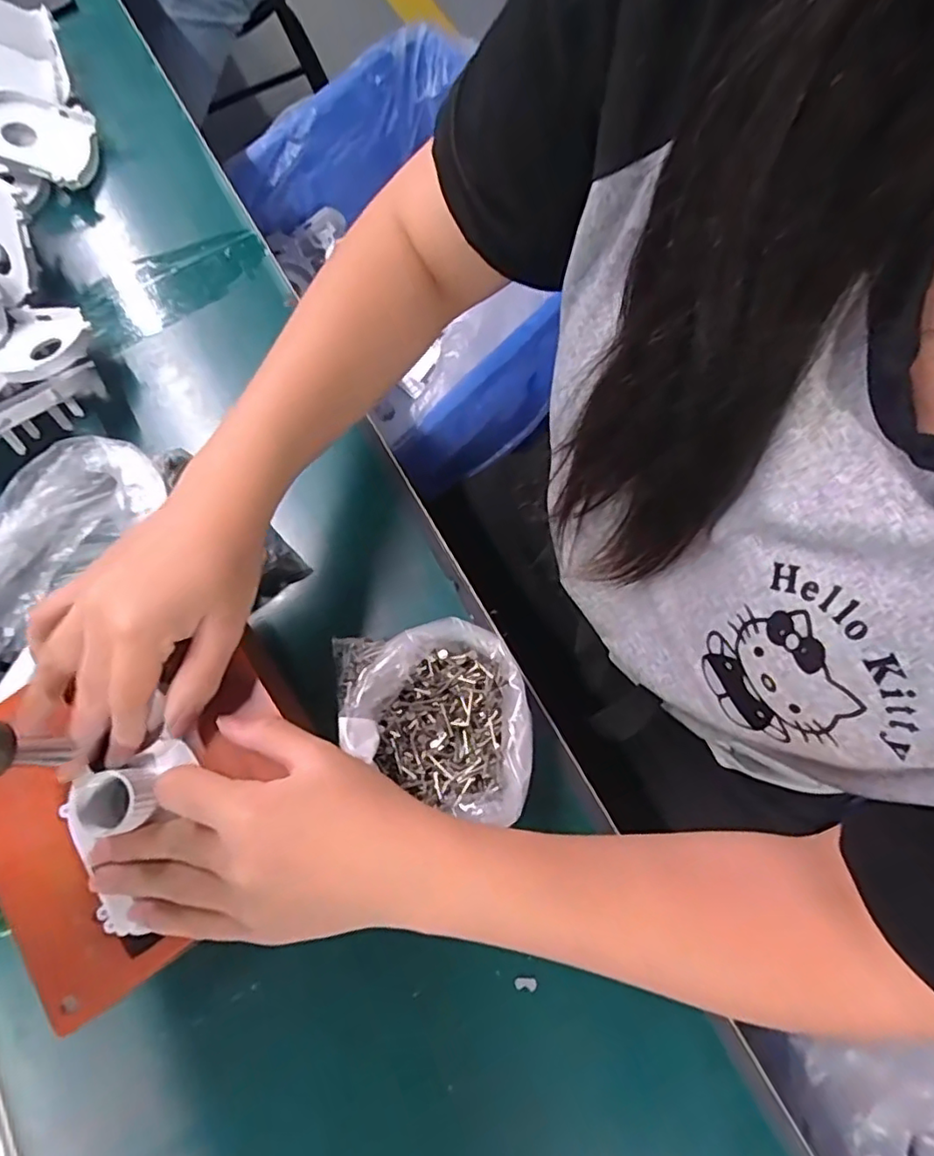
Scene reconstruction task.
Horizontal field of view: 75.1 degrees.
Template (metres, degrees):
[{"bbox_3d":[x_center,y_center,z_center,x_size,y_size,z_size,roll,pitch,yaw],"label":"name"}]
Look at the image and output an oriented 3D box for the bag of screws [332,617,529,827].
[{"bbox_3d":[-0.021,0.077,0.336,0.102,0.043,0.102,-9,73,1],"label":"bag of screws"}]

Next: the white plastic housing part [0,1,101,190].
[{"bbox_3d":[-0.358,-0.391,0.493,0.079,0.059,0.160,-23,73,-3],"label":"white plastic housing part"}]

